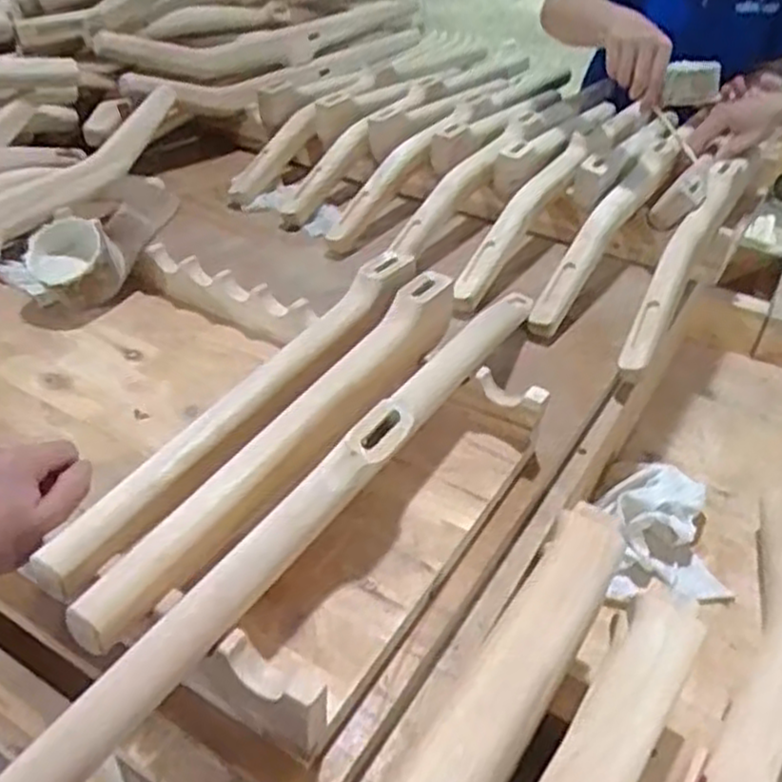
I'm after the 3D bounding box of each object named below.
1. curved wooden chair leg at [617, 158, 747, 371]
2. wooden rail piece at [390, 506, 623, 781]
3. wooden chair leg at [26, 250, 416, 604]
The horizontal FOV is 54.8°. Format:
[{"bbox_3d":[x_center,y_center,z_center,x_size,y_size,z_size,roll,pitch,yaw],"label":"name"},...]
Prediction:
[{"bbox_3d":[0.347,-0.167,0.887,0.044,0.059,0.411,23,55,23],"label":"curved wooden chair leg"},{"bbox_3d":[0.063,0.210,0.495,0.068,0.046,0.395,26,43,26],"label":"wooden rail piece"},{"bbox_3d":[-0.104,-0.008,0.599,0.047,0.034,0.422,23,42,23],"label":"wooden chair leg"}]

